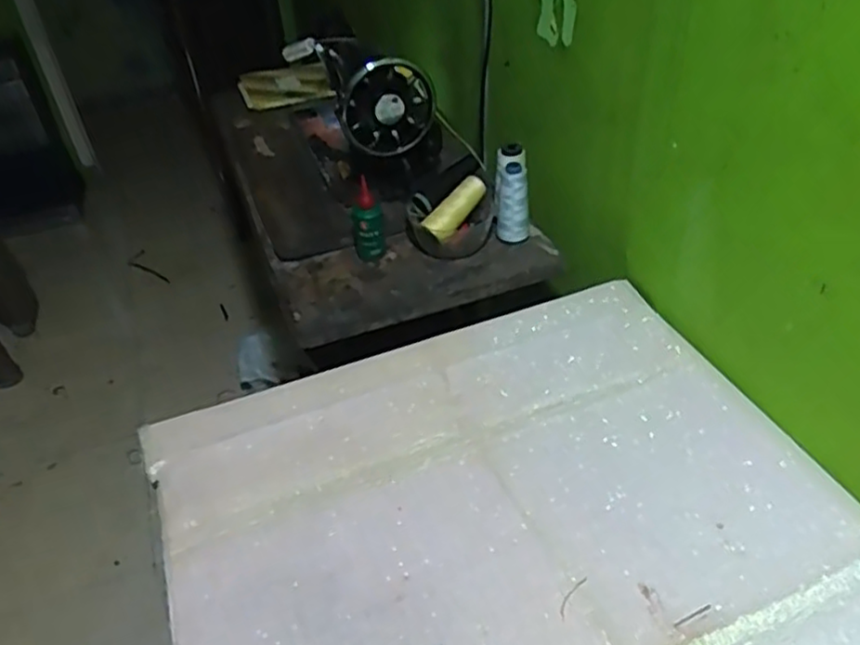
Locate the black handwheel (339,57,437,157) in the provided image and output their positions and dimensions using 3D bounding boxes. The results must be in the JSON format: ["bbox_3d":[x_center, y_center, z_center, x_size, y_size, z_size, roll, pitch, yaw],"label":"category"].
[{"bbox_3d":[-0.059,-0.302,0.980,0.129,0.136,0.056,-11,40,-8],"label":"black handwheel"}]

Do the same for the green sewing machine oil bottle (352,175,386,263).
[{"bbox_3d":[-0.085,-0.134,0.965,0.044,0.115,0.048,-11,40,-6],"label":"green sewing machine oil bottle"}]

